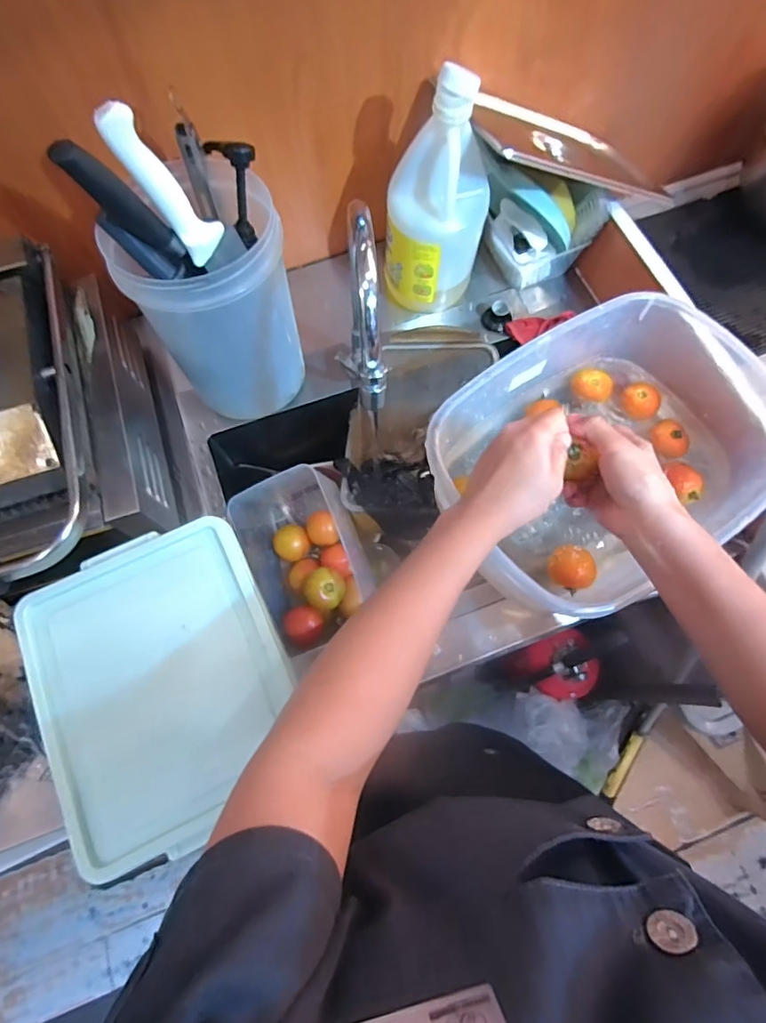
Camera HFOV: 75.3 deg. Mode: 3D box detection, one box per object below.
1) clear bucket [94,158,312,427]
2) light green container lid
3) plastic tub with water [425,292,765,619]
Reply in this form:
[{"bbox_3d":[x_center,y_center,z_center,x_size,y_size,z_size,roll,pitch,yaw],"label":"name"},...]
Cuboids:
[{"bbox_3d":[-0.179,-0.228,0.556,0.151,0.213,0.152,0,71,1],"label":"clear bucket"},{"bbox_3d":[-0.185,0.140,0.417,0.195,0.018,0.239,-25,72,-8],"label":"light green container lid"},{"bbox_3d":[0.232,-0.052,0.543,0.354,0.145,0.254,-31,73,-10],"label":"plastic tub with water"}]

